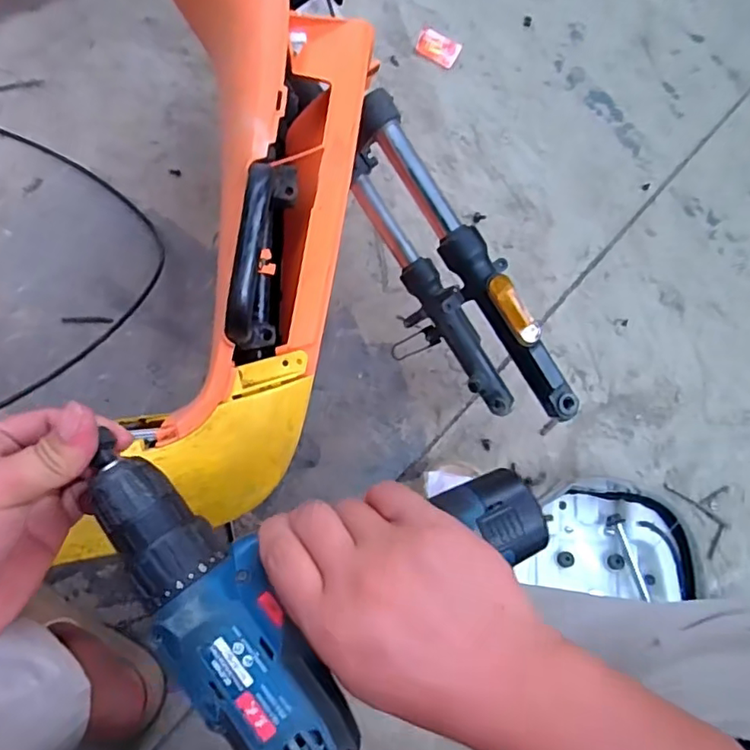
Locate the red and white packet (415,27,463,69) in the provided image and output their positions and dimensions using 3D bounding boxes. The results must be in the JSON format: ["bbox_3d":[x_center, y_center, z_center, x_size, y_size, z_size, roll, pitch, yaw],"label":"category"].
[{"bbox_3d":[0.096,-0.494,0.862,0.064,0.008,0.046,26,78,0],"label":"red and white packet"}]

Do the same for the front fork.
[{"bbox_3d":[0.077,-0.091,0.610,0.078,0.230,0.348,-33,82,-6],"label":"front fork"}]

